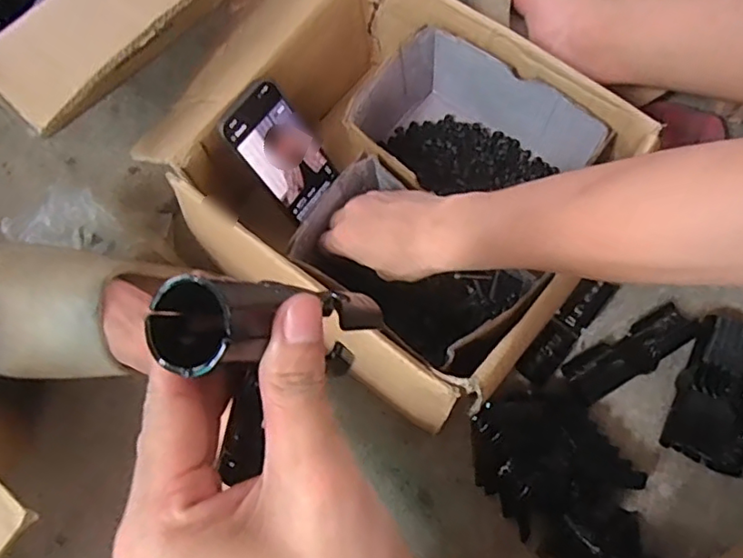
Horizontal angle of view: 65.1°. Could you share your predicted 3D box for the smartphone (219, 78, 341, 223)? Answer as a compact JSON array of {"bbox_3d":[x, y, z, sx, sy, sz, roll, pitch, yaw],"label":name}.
[{"bbox_3d":[-0.084,-0.121,0.556,0.013,0.126,0.073,21,69,41],"label":"smartphone"}]

